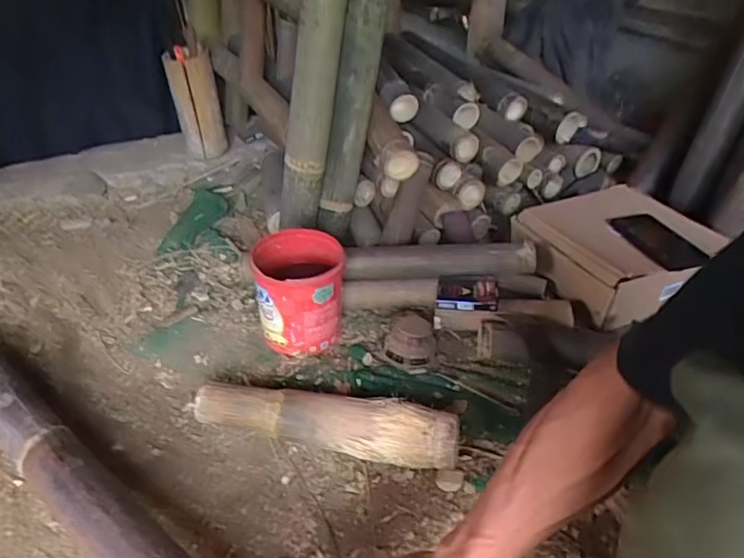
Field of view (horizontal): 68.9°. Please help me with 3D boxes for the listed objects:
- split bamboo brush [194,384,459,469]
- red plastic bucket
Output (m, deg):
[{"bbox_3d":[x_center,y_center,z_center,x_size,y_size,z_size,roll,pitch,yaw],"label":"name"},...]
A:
[{"bbox_3d":[-0.065,0.193,0.733,0.356,0.075,0.065,8,40,11],"label":"split bamboo brush"},{"bbox_3d":[-0.113,0.016,0.875,0.138,0.142,0.142,-1,39,1],"label":"red plastic bucket"}]

